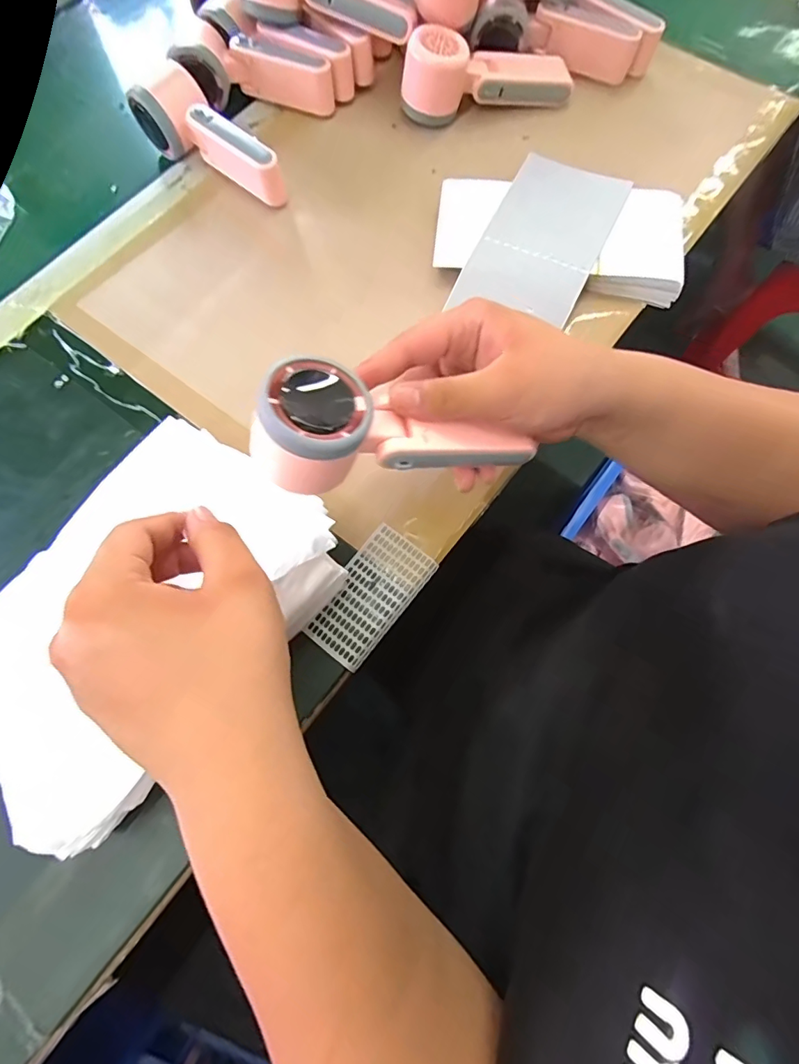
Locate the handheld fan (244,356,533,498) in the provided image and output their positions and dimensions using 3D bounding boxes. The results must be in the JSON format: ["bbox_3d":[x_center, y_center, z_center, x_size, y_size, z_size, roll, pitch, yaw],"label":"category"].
[{"bbox_3d":[-0.002,-0.049,0.284,0.159,0.056,0.061,4,69,-27],"label":"handheld fan"}]

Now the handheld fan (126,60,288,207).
[{"bbox_3d":[-0.174,-0.355,0.447,0.066,0.053,0.151,-42,76,-12],"label":"handheld fan"}]

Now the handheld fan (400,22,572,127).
[{"bbox_3d":[0.083,-0.440,0.475,0.162,0.065,0.049,-13,72,-4],"label":"handheld fan"}]

